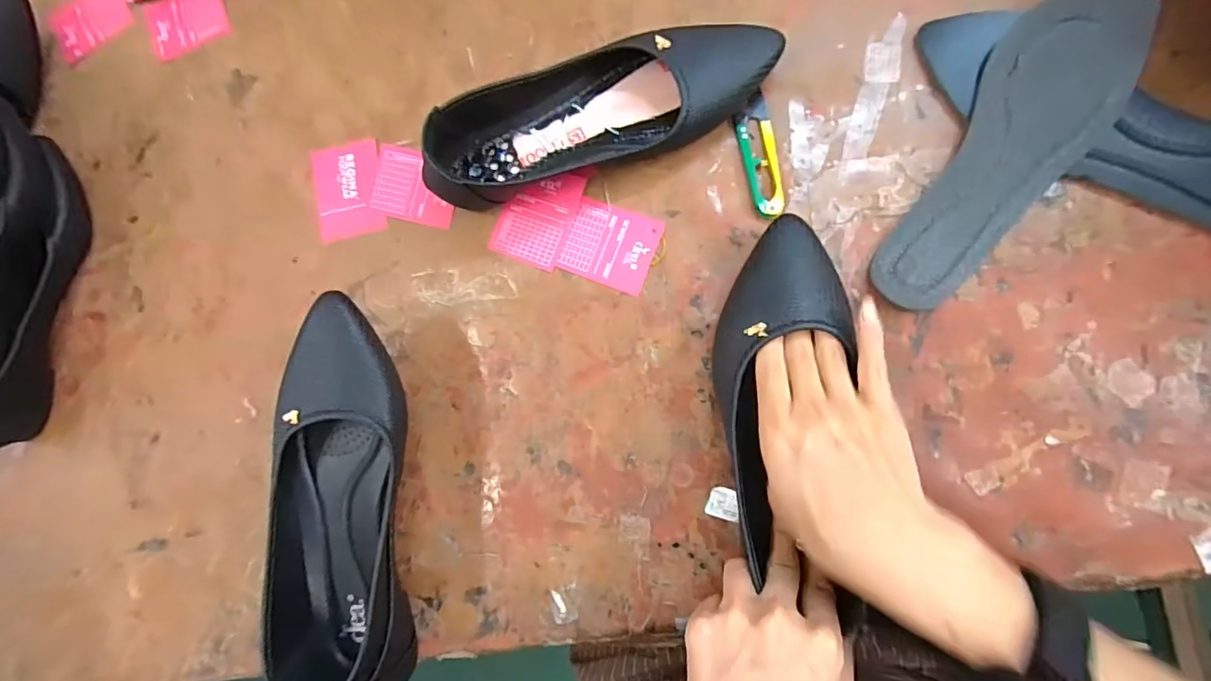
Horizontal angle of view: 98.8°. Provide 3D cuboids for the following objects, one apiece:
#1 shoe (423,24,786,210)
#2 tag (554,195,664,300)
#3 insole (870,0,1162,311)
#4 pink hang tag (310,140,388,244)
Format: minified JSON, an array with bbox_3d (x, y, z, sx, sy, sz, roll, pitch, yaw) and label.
[{"bbox_3d":[-0.008,-0.162,0.351,0.252,0.063,0.088,-12,84,8],"label":"shoe"},{"bbox_3d":[0.004,-0.069,0.376,0.065,0.004,0.057,21,90,10],"label":"tag"},{"bbox_3d":[0.254,-0.122,0.322,0.080,0.035,0.237,35,92,9],"label":"insole"},{"bbox_3d":[-0.206,-0.119,0.414,0.054,0.004,0.075,-11,85,8],"label":"pink hang tag"}]

